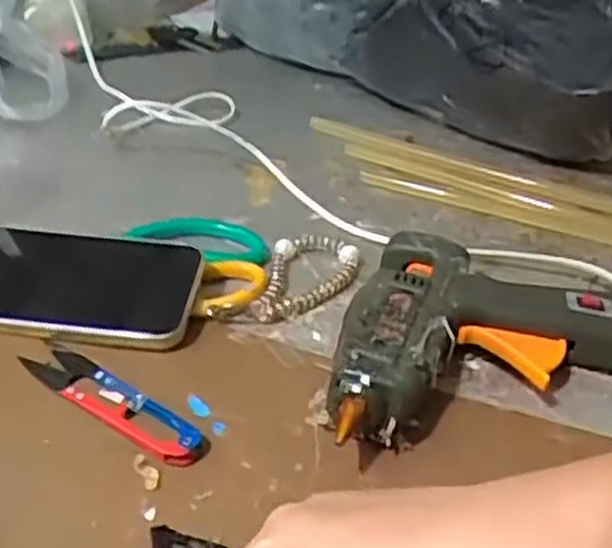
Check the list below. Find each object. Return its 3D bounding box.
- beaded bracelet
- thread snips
[{"bbox_3d":[0.003,0.002,0.495,0.054,0.012,0.094,8,33,5],"label":"beaded bracelet"},{"bbox_3d":[-0.096,0.062,0.392,0.115,0.006,0.026,25,38,28],"label":"thread snips"}]

